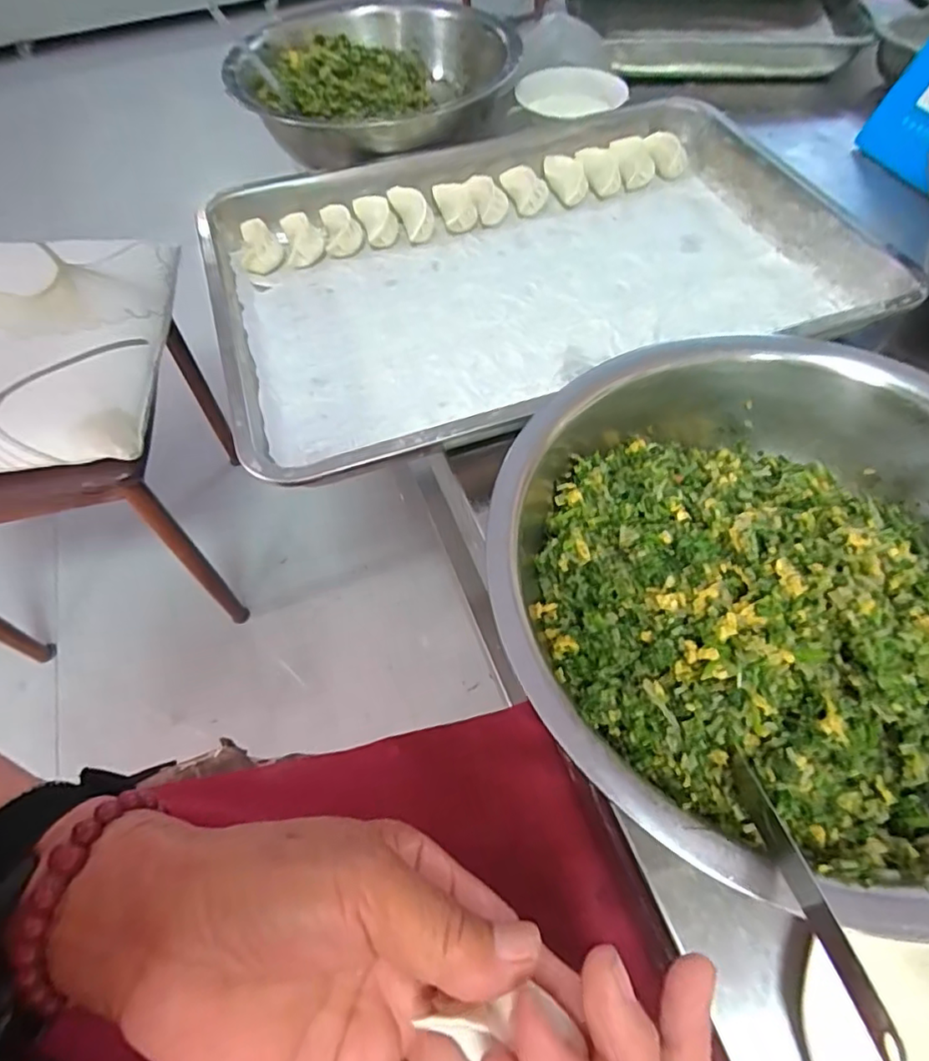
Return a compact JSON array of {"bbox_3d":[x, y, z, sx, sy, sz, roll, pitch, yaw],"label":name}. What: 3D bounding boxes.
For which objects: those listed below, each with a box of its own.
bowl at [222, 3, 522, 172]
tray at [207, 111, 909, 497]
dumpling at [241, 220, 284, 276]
[{"bbox_3d":[-0.081,-0.433,0.582,0.256,0.074,0.210,29,64,20],"label":"bowl"},{"bbox_3d":[0.040,-0.211,0.474,0.456,0.054,0.323,-21,59,-9],"label":"tray"},{"bbox_3d":[-0.177,-0.244,0.511,0.033,0.022,0.050,-21,59,-9],"label":"dumpling"}]

